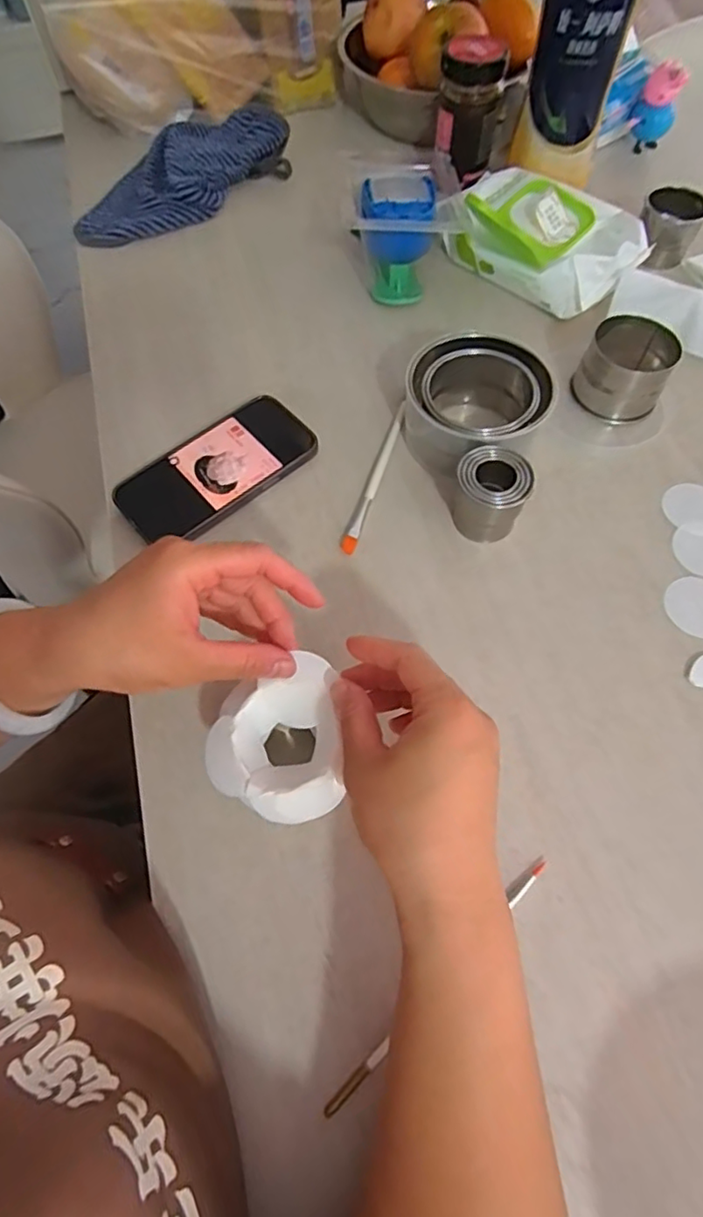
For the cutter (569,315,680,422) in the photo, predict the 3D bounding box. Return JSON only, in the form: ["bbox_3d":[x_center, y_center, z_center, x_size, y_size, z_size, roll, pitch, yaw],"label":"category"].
[{"bbox_3d":[0.232,-0.205,0.506,0.070,0.050,0.070,25,66,10],"label":"cutter"}]

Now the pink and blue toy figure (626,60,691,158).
[{"bbox_3d":[0.341,-0.557,0.671,0.043,0.084,0.031,24,66,12],"label":"pink and blue toy figure"}]

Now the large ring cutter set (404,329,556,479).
[{"bbox_3d":[0.100,-0.162,0.480,0.099,0.061,0.110,-19,66,-10],"label":"large ring cutter set"}]

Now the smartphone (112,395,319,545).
[{"bbox_3d":[-0.108,-0.113,0.481,0.157,0.013,0.081,-37,70,-17],"label":"smartphone"}]

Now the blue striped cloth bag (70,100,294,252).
[{"bbox_3d":[-0.188,-0.476,0.646,0.255,0.039,0.119,-31,67,-14],"label":"blue striped cloth bag"}]

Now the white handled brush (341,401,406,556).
[{"bbox_3d":[0.019,-0.109,0.483,0.011,0.005,0.155,16,65,7],"label":"white handled brush"}]

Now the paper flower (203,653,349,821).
[{"bbox_3d":[-0.045,0.075,0.341,0.072,0.027,0.087,-3,64,-3],"label":"paper flower"}]

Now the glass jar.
[{"bbox_3d":[0.120,-0.512,0.614,0.060,0.105,0.060,7,64,2],"label":"glass jar"}]

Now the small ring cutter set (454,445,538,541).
[{"bbox_3d":[0.103,-0.084,0.446,0.051,0.055,0.047,1,64,-1],"label":"small ring cutter set"}]

